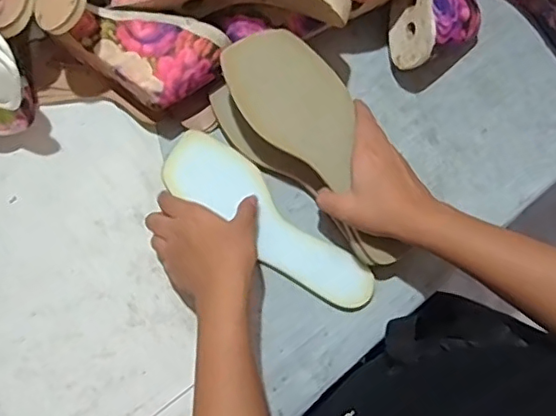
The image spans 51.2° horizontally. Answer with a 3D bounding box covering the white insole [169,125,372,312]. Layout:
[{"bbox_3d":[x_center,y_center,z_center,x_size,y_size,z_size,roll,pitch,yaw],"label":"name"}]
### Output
[{"bbox_3d":[-0.010,0.014,0.566,0.235,0.013,0.065,40,82,6],"label":"white insole"}]

